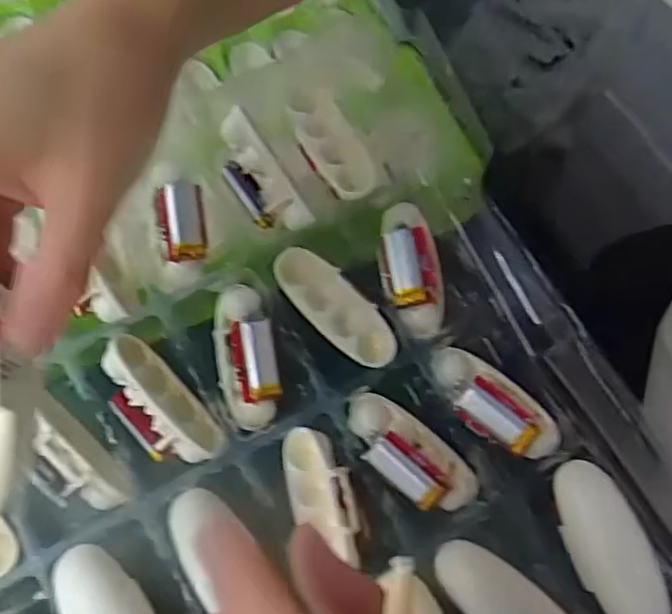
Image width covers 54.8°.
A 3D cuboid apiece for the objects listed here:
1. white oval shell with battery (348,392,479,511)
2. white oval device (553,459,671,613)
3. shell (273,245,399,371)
[{"bbox_3d":[0.031,0.062,0.276,0.064,0.012,0.030,36,70,16],"label":"white oval shell with battery"},{"bbox_3d":[0.108,0.096,0.260,0.026,0.016,0.066,-17,66,-7],"label":"white oval device"},{"bbox_3d":[-0.001,0.001,0.291,0.064,0.013,0.025,44,72,4],"label":"shell"}]

